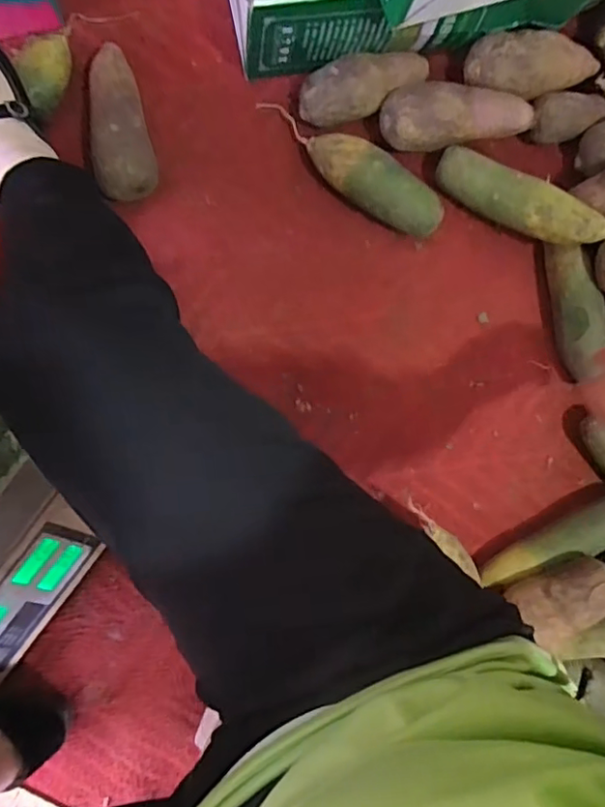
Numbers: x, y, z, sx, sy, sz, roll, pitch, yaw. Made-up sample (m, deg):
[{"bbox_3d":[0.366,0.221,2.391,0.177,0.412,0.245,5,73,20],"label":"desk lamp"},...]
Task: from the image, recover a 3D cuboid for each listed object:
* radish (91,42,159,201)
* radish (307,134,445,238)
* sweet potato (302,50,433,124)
[{"bbox_3d":[-0.198,-0.304,0.609,0.063,0.058,0.160,-8,92,-5],"label":"radish"},{"bbox_3d":[0.082,-0.250,0.642,0.168,0.056,0.055,35,88,-5],"label":"radish"},{"bbox_3d":[0.072,-0.357,0.639,0.153,0.056,0.060,-14,92,-5],"label":"sweet potato"}]

